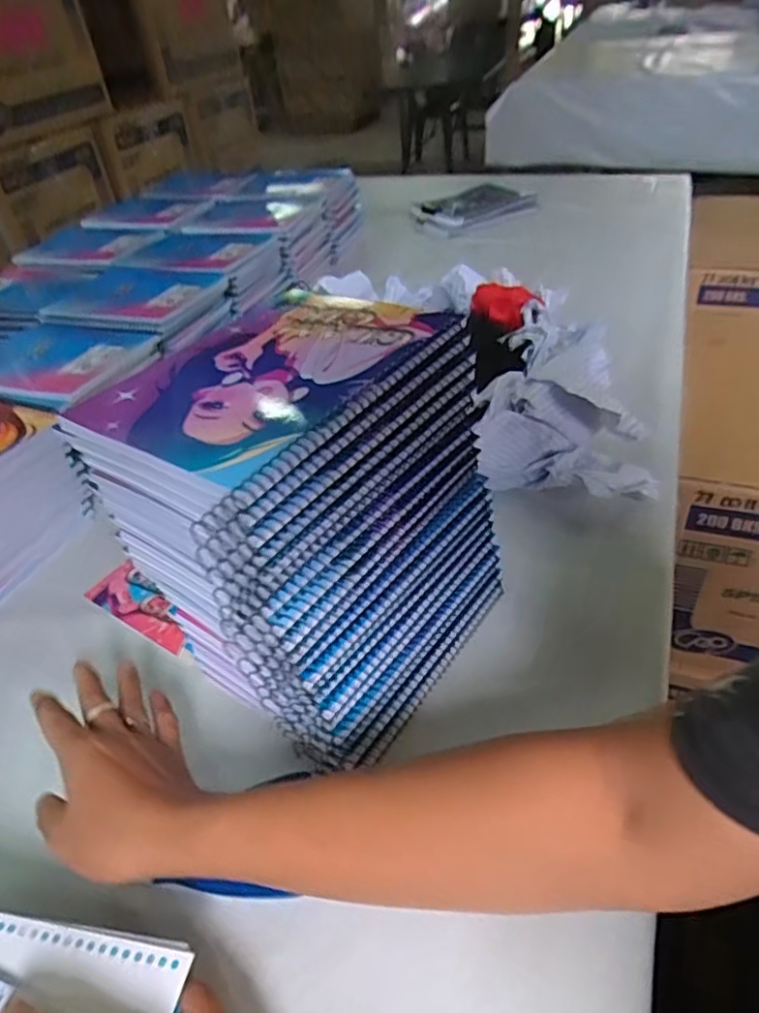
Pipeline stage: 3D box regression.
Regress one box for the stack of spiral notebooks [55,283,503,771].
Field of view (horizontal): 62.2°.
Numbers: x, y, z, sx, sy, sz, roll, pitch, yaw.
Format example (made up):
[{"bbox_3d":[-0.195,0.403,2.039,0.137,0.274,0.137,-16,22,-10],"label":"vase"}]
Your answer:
[{"bbox_3d":[-0.040,0.008,0.416,0.172,0.212,0.197,21,48,30],"label":"stack of spiral notebooks"}]

